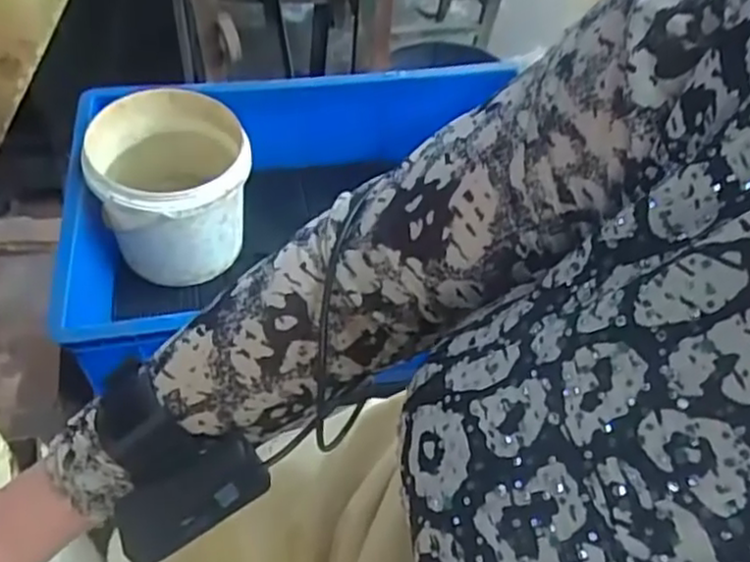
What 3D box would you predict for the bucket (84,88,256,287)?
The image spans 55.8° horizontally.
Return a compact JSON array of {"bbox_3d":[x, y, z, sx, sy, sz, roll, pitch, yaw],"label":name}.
[{"bbox_3d":[-0.214,-0.093,0.768,0.158,0.150,0.160,-15,53,-17],"label":"bucket"}]

